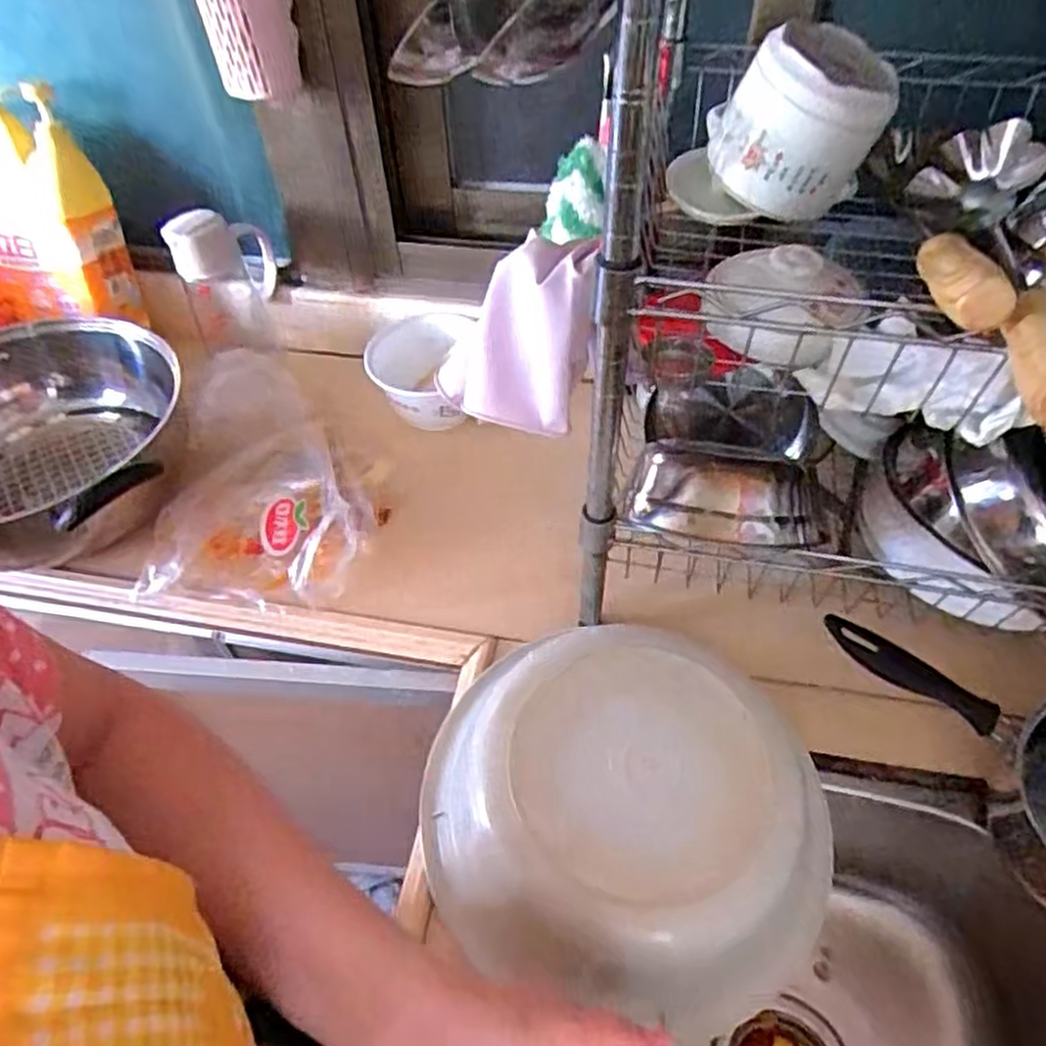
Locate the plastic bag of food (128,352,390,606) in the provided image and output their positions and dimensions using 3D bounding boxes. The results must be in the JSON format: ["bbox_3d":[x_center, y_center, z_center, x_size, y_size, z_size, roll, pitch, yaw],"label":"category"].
[{"bbox_3d":[-0.236,-0.055,0.720,0.197,0.092,0.284,1,50,3],"label":"plastic bag of food"}]

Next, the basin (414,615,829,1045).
[{"bbox_3d":[0.052,0.191,0.491,0.236,0.100,0.216,-3,50,-1],"label":"basin"}]

